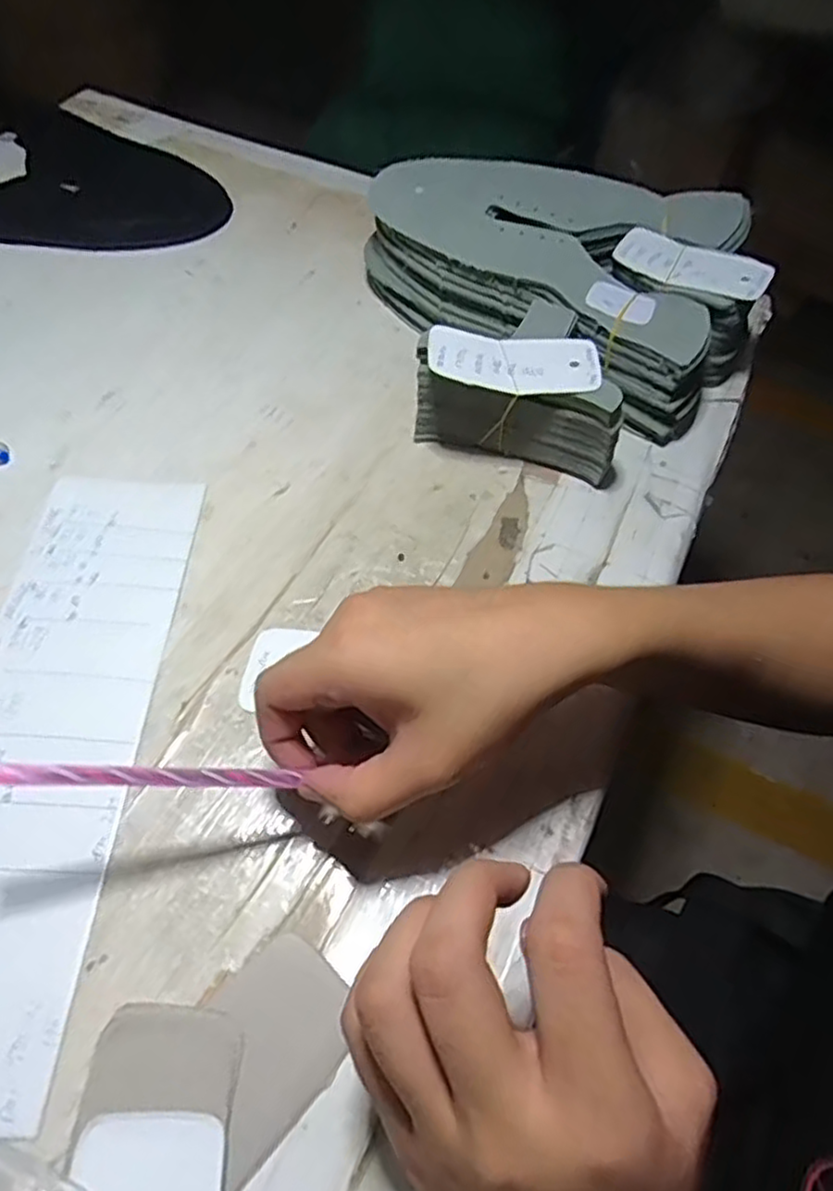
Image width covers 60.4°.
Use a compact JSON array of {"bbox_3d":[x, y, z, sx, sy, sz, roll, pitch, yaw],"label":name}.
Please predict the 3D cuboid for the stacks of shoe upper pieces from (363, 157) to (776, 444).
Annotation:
[{"bbox_3d":[0.114,-0.247,0.540,0.281,0.073,0.198,36,61,19],"label":"stacks of shoe upper pieces"}]

